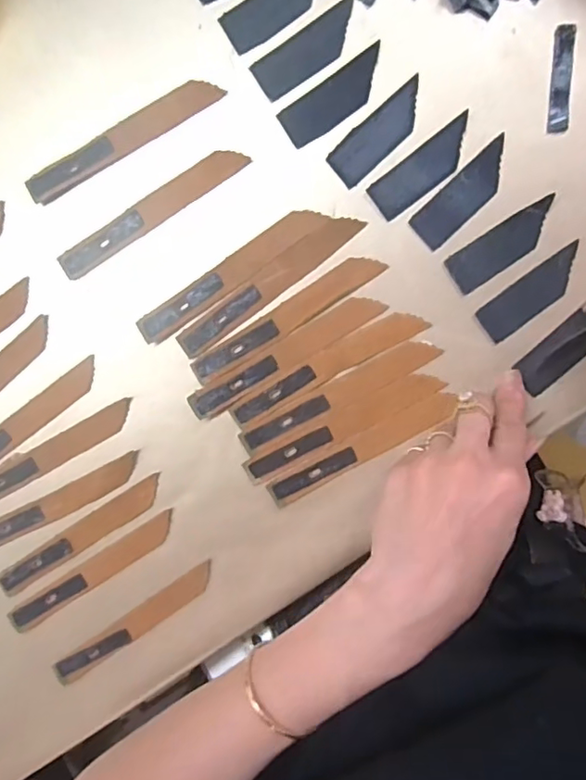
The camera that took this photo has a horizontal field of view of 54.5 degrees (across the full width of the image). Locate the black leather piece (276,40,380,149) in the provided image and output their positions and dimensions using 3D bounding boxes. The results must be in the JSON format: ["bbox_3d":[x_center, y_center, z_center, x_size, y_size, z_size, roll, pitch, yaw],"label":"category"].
[{"bbox_3d":[0.024,-0.161,0.315,0.063,0.004,0.024,-33,94,8],"label":"black leather piece"}]

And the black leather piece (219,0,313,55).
[{"bbox_3d":[-0.008,-0.211,0.311,0.063,0.004,0.025,-31,95,7],"label":"black leather piece"}]

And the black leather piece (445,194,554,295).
[{"bbox_3d":[0.117,-0.080,0.317,0.063,0.005,0.023,-33,94,8],"label":"black leather piece"}]

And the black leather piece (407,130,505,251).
[{"bbox_3d":[0.096,-0.108,0.315,0.063,0.004,0.022,-43,93,8],"label":"black leather piece"}]

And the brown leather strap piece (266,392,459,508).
[{"bbox_3d":[0.041,0.036,0.337,0.120,0.004,0.015,-29,95,9],"label":"brown leather strap piece"}]

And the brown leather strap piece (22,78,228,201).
[{"bbox_3d":[-0.098,-0.143,0.325,0.123,0.004,0.016,-28,95,7],"label":"brown leather strap piece"}]

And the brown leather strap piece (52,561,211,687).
[{"bbox_3d":[-0.101,0.150,0.365,0.123,0.005,0.017,-35,100,6],"label":"brown leather strap piece"}]

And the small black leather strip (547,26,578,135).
[{"bbox_3d":[0.144,-0.166,0.304,0.010,0.004,0.054,1,98,4],"label":"small black leather strip"}]

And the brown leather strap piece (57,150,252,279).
[{"bbox_3d":[-0.082,-0.103,0.330,0.123,0.004,0.015,-31,95,7],"label":"brown leather strap piece"}]

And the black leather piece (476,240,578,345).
[{"bbox_3d":[0.135,-0.054,0.320,0.063,0.004,0.022,-37,94,8],"label":"black leather piece"}]

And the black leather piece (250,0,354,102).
[{"bbox_3d":[0.009,-0.187,0.313,0.063,0.004,0.023,-33,94,8],"label":"black leather piece"}]

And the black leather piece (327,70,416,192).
[{"bbox_3d":[0.048,-0.142,0.315,0.062,0.004,0.023,-41,93,8],"label":"black leather piece"}]

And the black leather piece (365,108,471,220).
[{"bbox_3d":[0.073,-0.123,0.316,0.063,0.004,0.022,-36,91,9],"label":"black leather piece"}]

